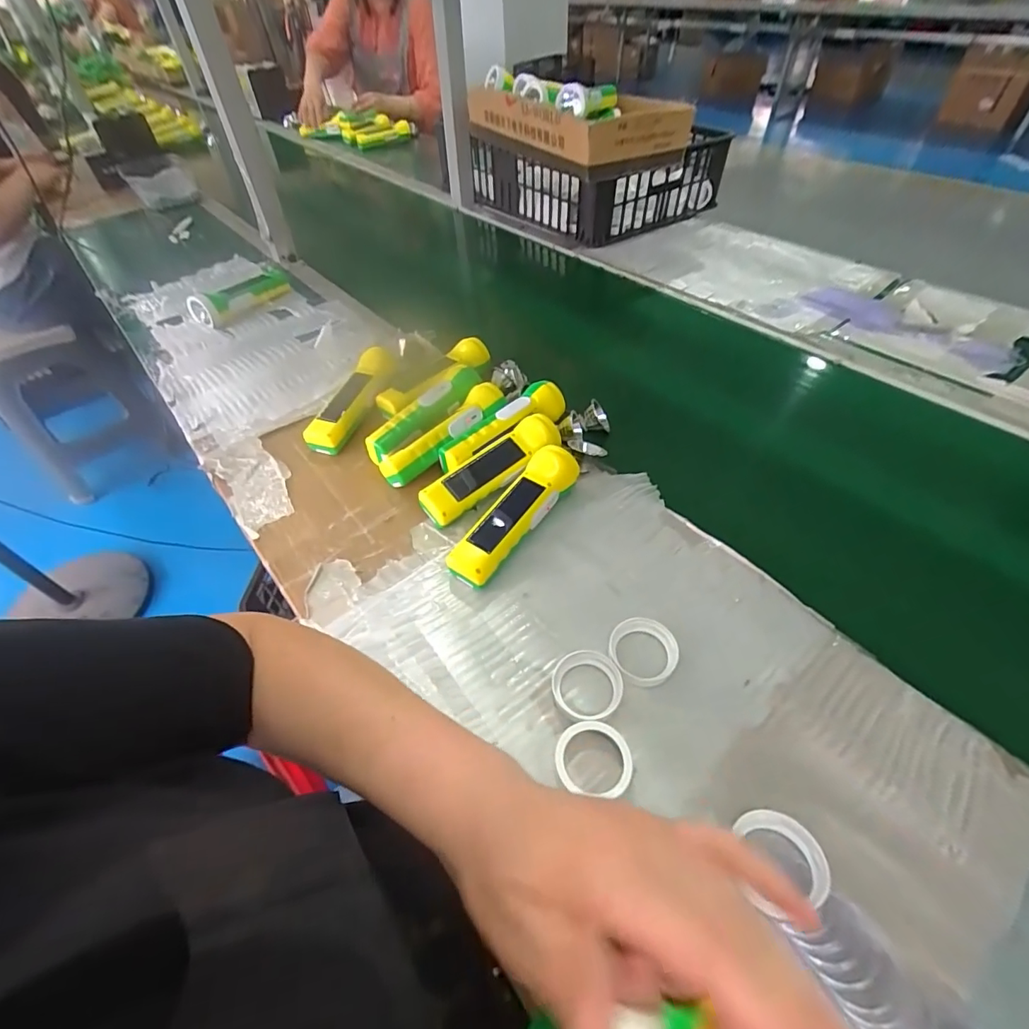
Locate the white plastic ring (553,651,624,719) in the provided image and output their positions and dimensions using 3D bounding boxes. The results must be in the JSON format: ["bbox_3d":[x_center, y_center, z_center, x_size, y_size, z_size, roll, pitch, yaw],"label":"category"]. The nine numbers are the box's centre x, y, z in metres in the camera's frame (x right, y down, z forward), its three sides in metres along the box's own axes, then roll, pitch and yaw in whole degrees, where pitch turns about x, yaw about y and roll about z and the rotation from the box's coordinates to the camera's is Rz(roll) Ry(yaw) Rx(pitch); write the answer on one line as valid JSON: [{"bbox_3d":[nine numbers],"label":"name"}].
[{"bbox_3d":[0.056,0.131,0.377,0.052,0.012,0.051,-2,48,2],"label":"white plastic ring"}]

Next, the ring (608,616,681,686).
[{"bbox_3d":[0.103,0.110,0.396,0.052,0.013,0.054,-2,48,2],"label":"ring"}]

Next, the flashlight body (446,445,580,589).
[{"bbox_3d":[0.002,-0.001,0.475,0.044,0.047,0.160,29,56,26],"label":"flashlight body"}]

